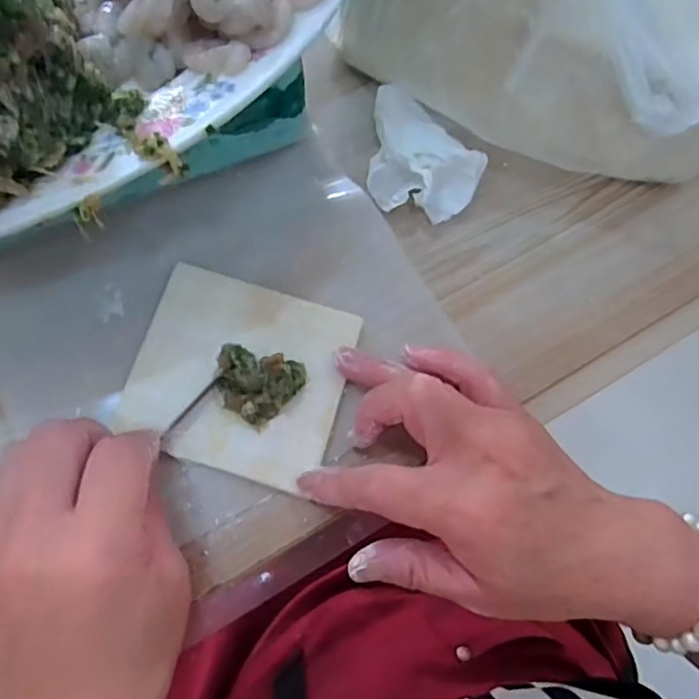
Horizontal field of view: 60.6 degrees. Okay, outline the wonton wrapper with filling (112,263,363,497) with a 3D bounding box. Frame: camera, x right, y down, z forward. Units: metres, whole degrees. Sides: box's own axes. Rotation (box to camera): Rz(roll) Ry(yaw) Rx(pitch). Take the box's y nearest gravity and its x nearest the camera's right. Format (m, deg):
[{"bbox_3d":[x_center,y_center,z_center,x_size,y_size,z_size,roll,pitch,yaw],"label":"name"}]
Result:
[{"bbox_3d":[-0.052,0.011,0.289,0.098,0.008,0.091,16,72,4],"label":"wonton wrapper with filling"}]

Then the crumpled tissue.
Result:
[{"bbox_3d":[0.034,-0.099,0.318,0.067,0.029,0.046,39,75,11],"label":"crumpled tissue"}]

